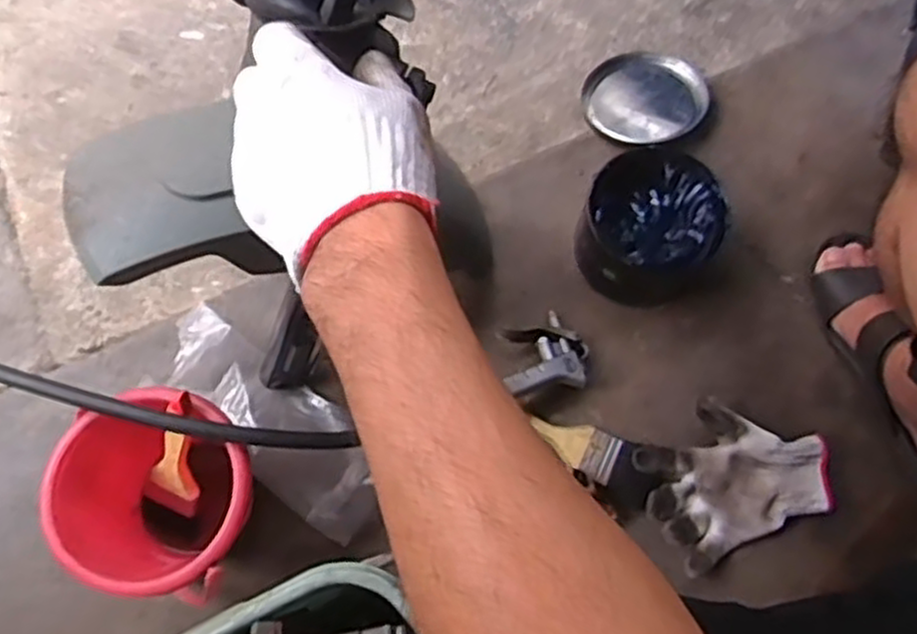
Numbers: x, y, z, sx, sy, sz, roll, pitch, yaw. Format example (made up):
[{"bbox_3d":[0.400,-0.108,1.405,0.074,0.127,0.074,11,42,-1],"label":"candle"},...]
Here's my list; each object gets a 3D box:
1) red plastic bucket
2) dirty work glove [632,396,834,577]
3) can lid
[{"bbox_3d":[-0.231,0.142,0.611,0.129,0.143,0.145,-7,74,-2],"label":"red plastic bucket"},{"bbox_3d":[0.240,0.135,0.667,0.163,0.034,0.120,-24,75,-7],"label":"dirty work glove"},{"bbox_3d":[0.195,-0.230,0.806,0.116,0.026,0.125,0,74,0],"label":"can lid"}]

